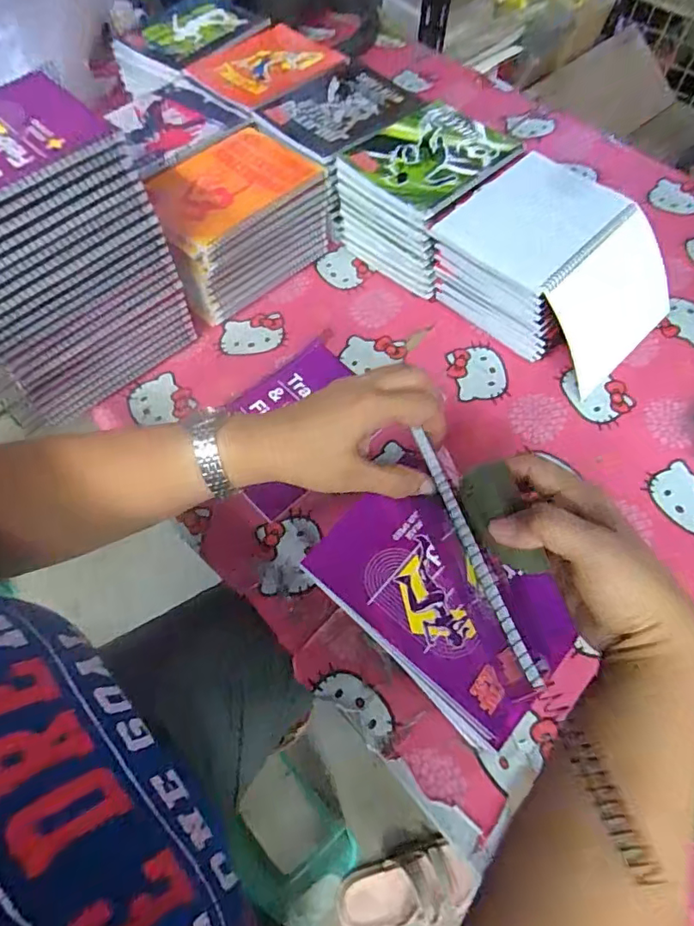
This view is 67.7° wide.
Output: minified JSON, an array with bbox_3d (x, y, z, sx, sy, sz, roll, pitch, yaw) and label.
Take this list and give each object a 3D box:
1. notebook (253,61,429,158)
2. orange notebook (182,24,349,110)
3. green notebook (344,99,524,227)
[{"bbox_3d":[-0.006,-0.489,0.706,0.188,0.014,0.159,-36,67,-17],"label":"notebook"},{"bbox_3d":[-0.126,-0.596,0.772,0.190,0.013,0.171,-37,67,-17],"label":"orange notebook"},{"bbox_3d":[0.111,-0.393,0.654,0.179,0.010,0.157,-40,68,-19],"label":"green notebook"}]

